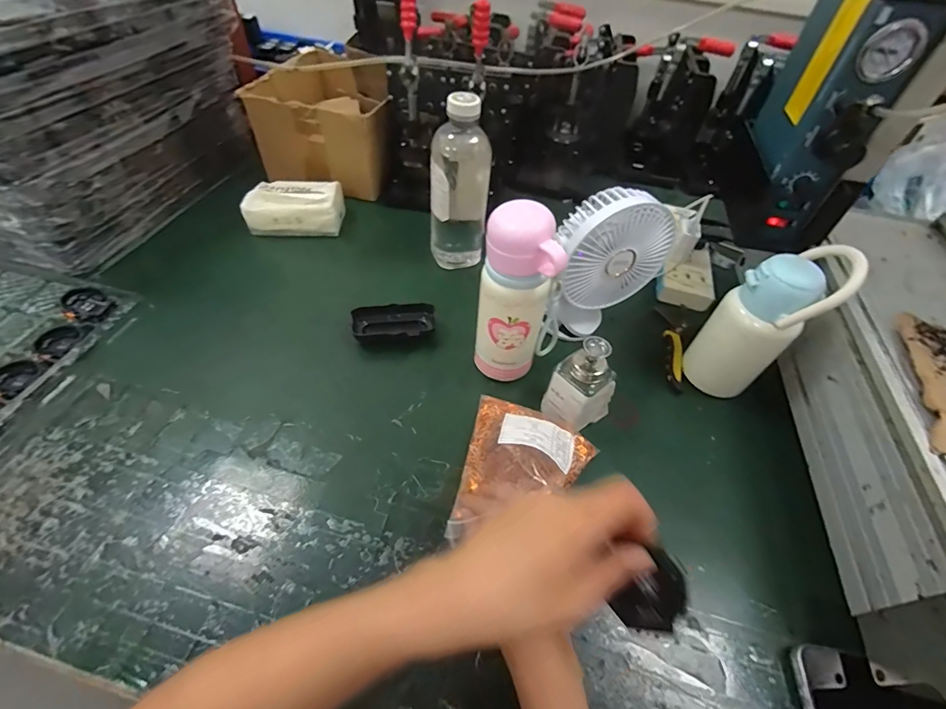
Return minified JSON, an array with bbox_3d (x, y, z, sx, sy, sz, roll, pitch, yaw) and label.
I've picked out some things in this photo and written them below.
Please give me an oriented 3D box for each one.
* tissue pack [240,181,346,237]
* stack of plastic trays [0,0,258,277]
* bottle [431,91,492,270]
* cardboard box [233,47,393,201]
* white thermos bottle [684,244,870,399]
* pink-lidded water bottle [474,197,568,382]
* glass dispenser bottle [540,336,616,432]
[{"bbox_3d":[-0.289,-0.237,0.698,0.144,0.065,0.081,-4,50,-8],"label":"tissue pack"},{"bbox_3d":[-0.601,-0.381,0.631,0.288,0.287,0.455,15,50,9],"label":"stack of plastic trays"},{"bbox_3d":[-0.019,-0.230,0.595,0.082,0.230,0.066,1,50,-3],"label":"bottle"},{"bbox_3d":[-0.274,-0.434,0.793,0.226,0.136,0.282,-3,50,-6],"label":"cardboard box"},{"bbox_3d":[0.332,-0.040,0.487,0.088,0.187,0.090,38,57,25],"label":"white thermos bottle"},{"bbox_3d":[0.051,-0.058,0.470,0.089,0.214,0.074,18,51,11],"label":"pink-lidded water bottle"},{"bbox_3d":[0.118,0.039,0.465,0.060,0.126,0.052,35,56,23],"label":"glass dispenser bottle"}]

